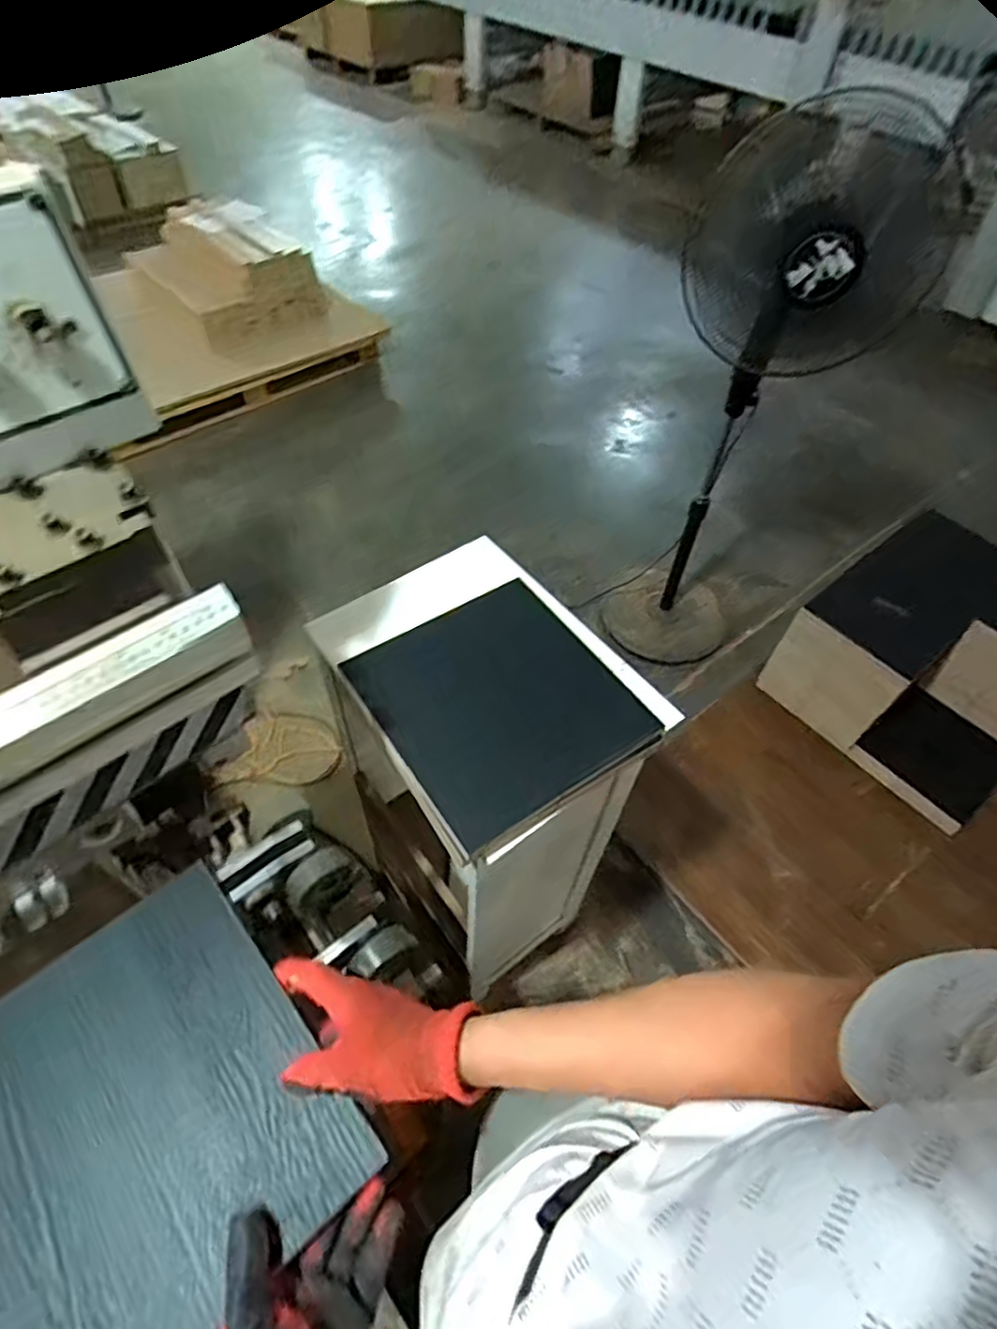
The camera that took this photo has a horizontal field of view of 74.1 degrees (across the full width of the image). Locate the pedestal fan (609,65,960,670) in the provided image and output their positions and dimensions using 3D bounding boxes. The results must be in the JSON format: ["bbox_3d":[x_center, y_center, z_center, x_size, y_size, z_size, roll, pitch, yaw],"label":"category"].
[{"bbox_3d":[0.558,-0.496,1.631,0.420,1.384,0.415,19,55,11],"label":"pedestal fan"}]

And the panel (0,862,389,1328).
[{"bbox_3d":[-0.269,0.329,0.467,0.264,0.011,0.273,-34,62,-25],"label":"panel"}]

